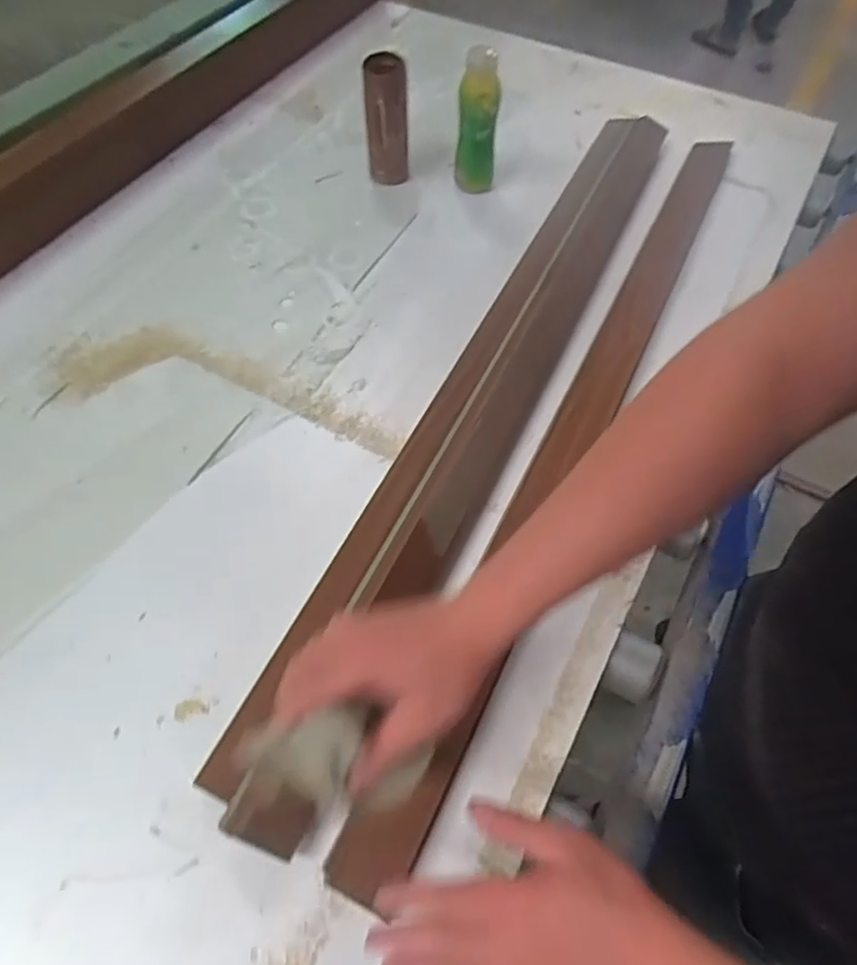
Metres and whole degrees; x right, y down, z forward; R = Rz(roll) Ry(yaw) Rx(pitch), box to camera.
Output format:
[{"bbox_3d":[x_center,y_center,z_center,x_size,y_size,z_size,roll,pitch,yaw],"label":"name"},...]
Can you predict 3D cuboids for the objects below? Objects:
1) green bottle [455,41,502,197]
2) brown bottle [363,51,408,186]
[{"bbox_3d":[0.065,-0.470,0.807,0.054,0.172,0.045,8,59,4],"label":"green bottle"},{"bbox_3d":[-0.058,-0.498,0.843,0.060,0.156,0.059,-6,59,-4],"label":"brown bottle"}]

